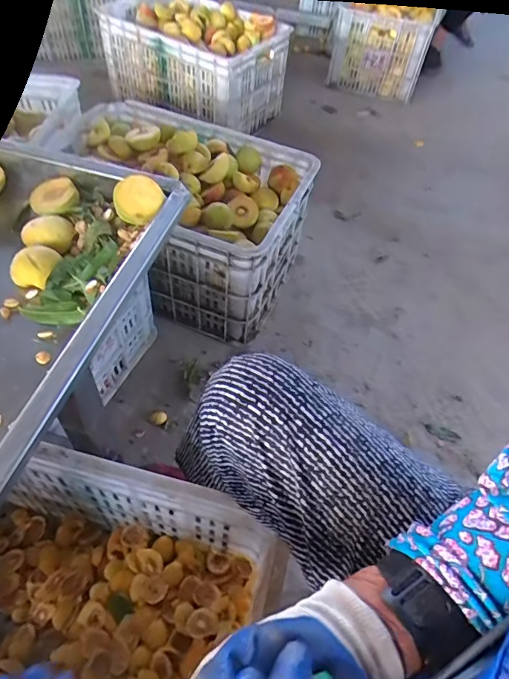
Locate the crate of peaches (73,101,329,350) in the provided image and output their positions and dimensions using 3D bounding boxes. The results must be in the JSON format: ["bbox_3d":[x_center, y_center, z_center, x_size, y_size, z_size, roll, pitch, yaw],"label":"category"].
[{"bbox_3d":[-0.173,-0.280,0.993,0.515,0.276,0.349,25,54,13],"label":"crate of peaches"}]

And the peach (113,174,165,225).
[{"bbox_3d":[-0.135,-0.162,0.523,0.048,0.051,0.050,3,52,-4],"label":"peach"}]

